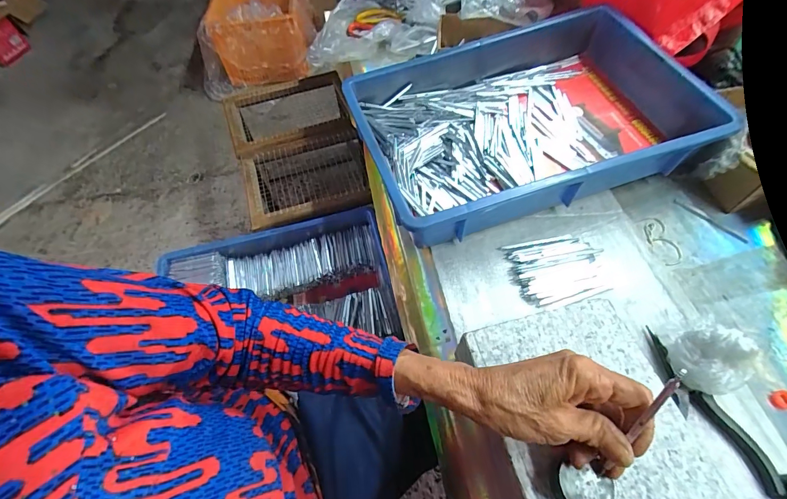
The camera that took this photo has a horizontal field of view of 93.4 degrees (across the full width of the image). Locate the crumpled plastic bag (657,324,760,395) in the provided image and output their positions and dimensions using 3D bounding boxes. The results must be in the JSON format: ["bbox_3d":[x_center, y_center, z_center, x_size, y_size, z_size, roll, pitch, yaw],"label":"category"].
[{"bbox_3d":[0.297,0.106,0.352,0.063,0.066,0.049,27,62,16],"label":"crumpled plastic bag"}]

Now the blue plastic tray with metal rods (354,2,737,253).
[{"bbox_3d":[0.175,-0.181,0.514,0.433,0.085,0.285,-15,61,-11],"label":"blue plastic tray with metal rods"}]

